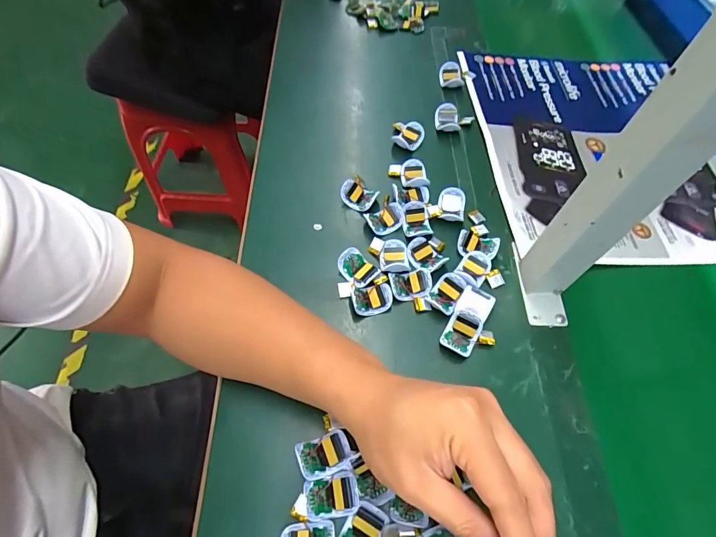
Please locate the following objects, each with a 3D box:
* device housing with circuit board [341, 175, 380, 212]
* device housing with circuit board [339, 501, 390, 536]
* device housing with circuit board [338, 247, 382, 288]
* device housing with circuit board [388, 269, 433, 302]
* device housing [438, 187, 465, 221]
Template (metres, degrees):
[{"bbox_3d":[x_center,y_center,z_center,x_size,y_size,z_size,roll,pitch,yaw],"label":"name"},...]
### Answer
[{"bbox_3d":[0.001,-0.086,0.471,0.040,0.020,0.033,35,65,17],"label":"device housing with circuit board"},{"bbox_3d":[0.003,0.201,0.301,0.028,0.007,0.041,25,63,12],"label":"device housing with circuit board"},{"bbox_3d":[0.000,0.001,0.418,0.028,0.018,0.040,-36,67,-20],"label":"device housing with circuit board"},{"bbox_3d":[0.054,0.015,0.413,0.042,0.011,0.031,-9,61,-7],"label":"device housing with circuit board"},{"bbox_3d":[0.109,-0.072,0.463,0.030,0.018,0.039,7,60,2],"label":"device housing"}]

